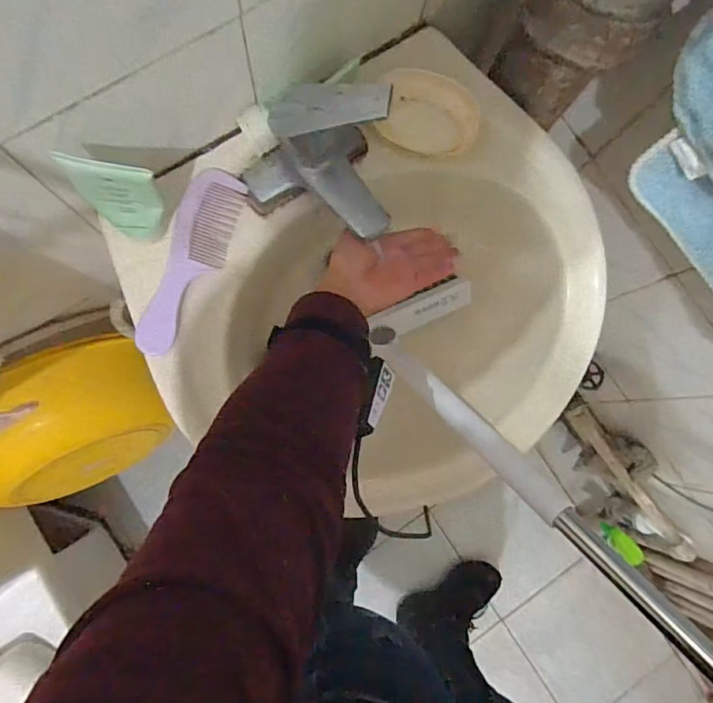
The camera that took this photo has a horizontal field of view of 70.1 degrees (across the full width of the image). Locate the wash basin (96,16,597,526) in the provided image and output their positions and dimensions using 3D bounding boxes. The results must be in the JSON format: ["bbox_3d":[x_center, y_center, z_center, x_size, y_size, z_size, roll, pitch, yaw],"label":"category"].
[{"bbox_3d":[0.034,-0.052,0.560,0.460,0.142,0.416,-31,86,-8],"label":"wash basin"}]

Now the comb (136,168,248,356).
[{"bbox_3d":[-0.158,-0.086,0.494,0.054,0.007,0.186,18,83,-20],"label":"comb"}]

